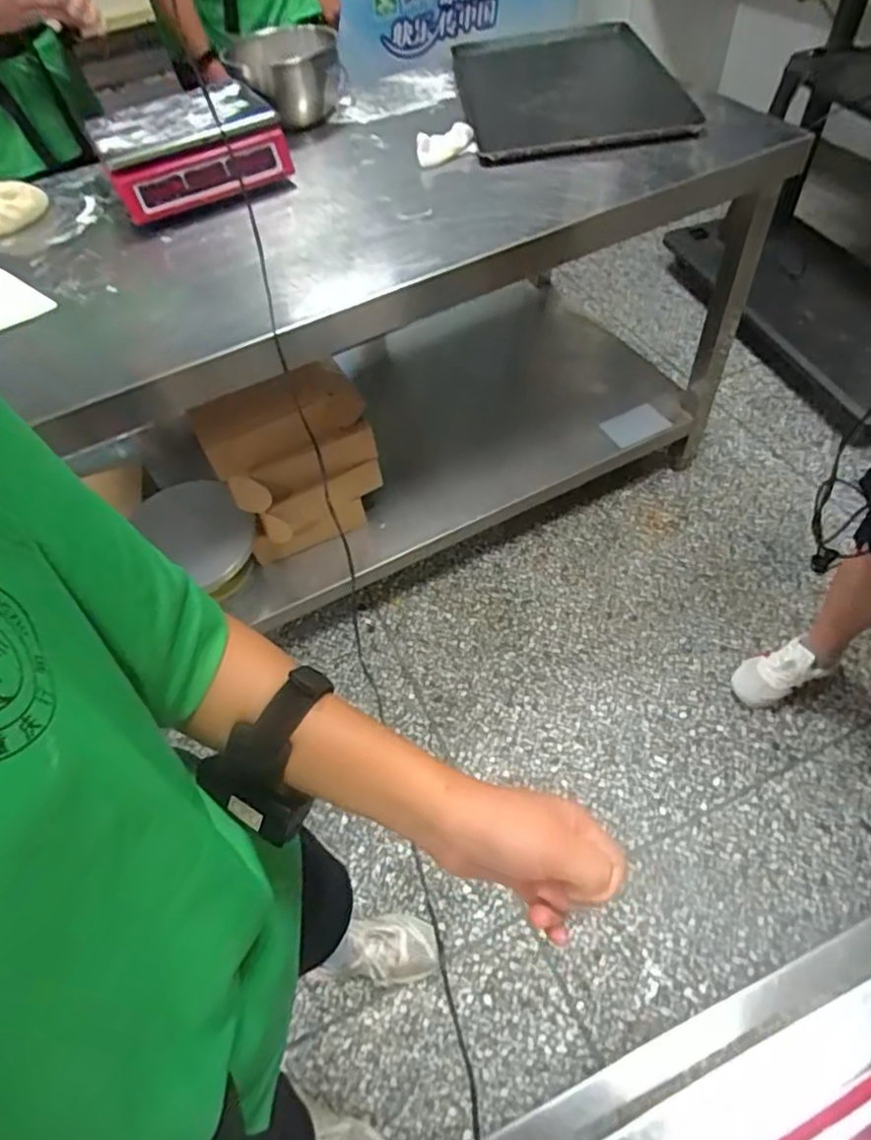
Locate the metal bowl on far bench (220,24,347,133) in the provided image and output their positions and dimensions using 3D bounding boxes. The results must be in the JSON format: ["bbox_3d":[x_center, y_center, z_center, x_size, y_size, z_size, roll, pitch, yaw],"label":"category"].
[{"bbox_3d":[-0.305,-1.014,1.321,0.228,0.128,0.231,-3,54,5],"label":"metal bowl on far bench"}]

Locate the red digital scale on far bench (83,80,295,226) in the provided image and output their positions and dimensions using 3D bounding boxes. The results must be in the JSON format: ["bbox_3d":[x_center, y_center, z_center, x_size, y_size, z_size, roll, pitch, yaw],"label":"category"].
[{"bbox_3d":[-0.444,-0.756,1.160,0.298,0.103,0.271,-28,56,-13],"label":"red digital scale on far bench"}]

